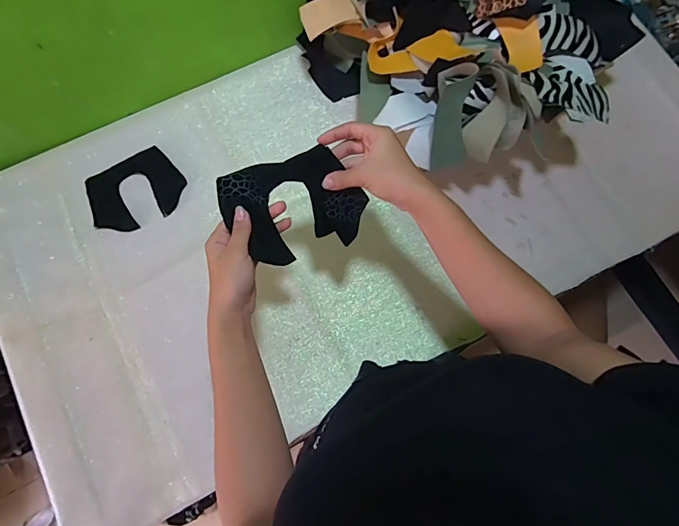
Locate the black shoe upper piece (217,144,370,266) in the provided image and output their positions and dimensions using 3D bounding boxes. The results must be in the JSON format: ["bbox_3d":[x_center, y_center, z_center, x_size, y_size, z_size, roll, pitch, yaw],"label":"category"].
[{"bbox_3d":[-0.047,-0.060,0.448,0.144,0.021,0.108,-21,106,-10],"label":"black shoe upper piece"}]

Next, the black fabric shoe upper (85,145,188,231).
[{"bbox_3d":[-0.331,-0.118,0.670,0.149,0.004,0.119,-29,78,-8],"label":"black fabric shoe upper"}]

